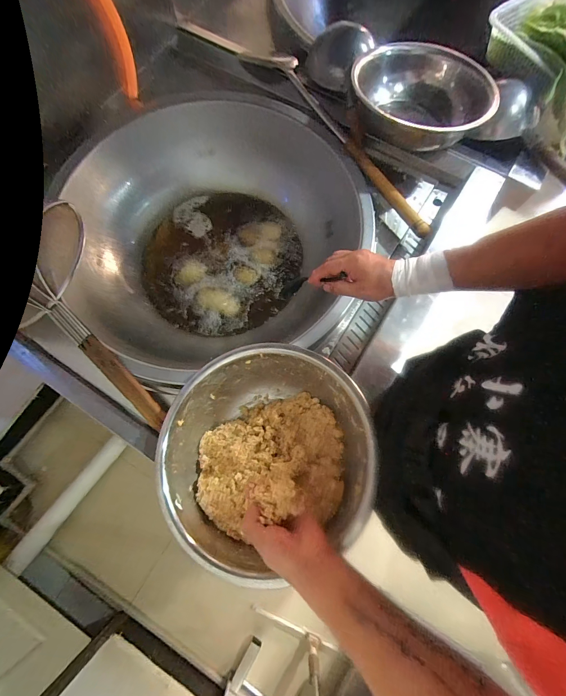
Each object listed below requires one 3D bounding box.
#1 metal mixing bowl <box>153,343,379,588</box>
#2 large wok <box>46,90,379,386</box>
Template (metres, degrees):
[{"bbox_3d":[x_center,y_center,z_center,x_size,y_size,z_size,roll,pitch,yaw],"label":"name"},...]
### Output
[{"bbox_3d":[-0.032,0.180,0.570,0.332,0.139,0.350,0,75,1],"label":"metal mixing bowl"},{"bbox_3d":[-0.176,-0.321,0.837,0.700,0.190,0.665,0,75,1],"label":"large wok"}]

